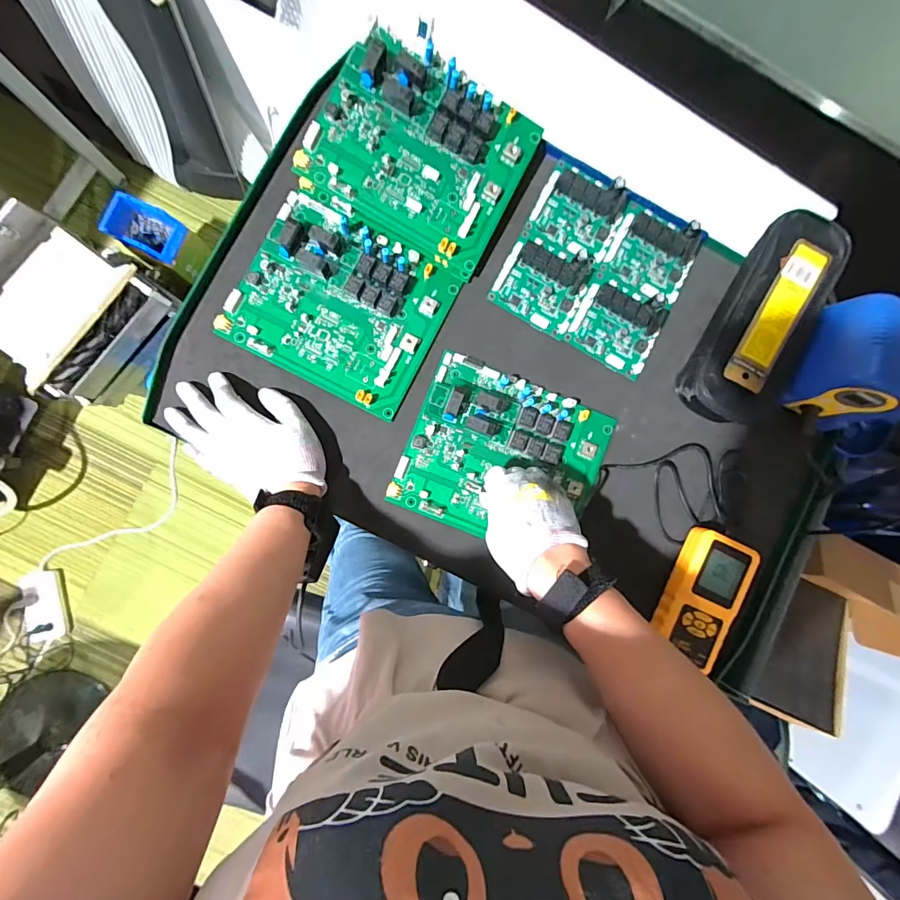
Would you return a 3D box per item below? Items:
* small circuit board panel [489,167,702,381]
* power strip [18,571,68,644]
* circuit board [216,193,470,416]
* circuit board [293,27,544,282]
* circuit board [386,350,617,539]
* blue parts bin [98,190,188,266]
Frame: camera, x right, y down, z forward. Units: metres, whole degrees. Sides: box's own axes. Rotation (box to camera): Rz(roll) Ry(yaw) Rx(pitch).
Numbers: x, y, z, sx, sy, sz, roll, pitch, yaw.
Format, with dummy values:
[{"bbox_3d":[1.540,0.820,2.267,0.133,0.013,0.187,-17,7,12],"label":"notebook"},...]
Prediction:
[{"bbox_3d":[0.165,-0.201,0.467,0.185,0.022,0.177,27,86,-2],"label":"small circuit board panel"},{"bbox_3d":[-1.156,0.444,1.215,0.094,0.037,0.199,-6,88,-4],"label":"power strip"},{"bbox_3d":[-0.113,-0.153,0.439,0.204,0.029,0.173,27,86,-2],"label":"circuit board"},{"bbox_3d":[-0.026,-0.302,0.431,0.203,0.024,0.166,27,94,-11],"label":"circuit board"},{"bbox_3d":[0.059,0.008,0.446,0.200,0.028,0.171,21,86,-2],"label":"circuit board"},{"bbox_3d":[-0.741,-0.538,1.040,0.164,0.063,0.113,28,86,-2],"label":"blue parts bin"}]

